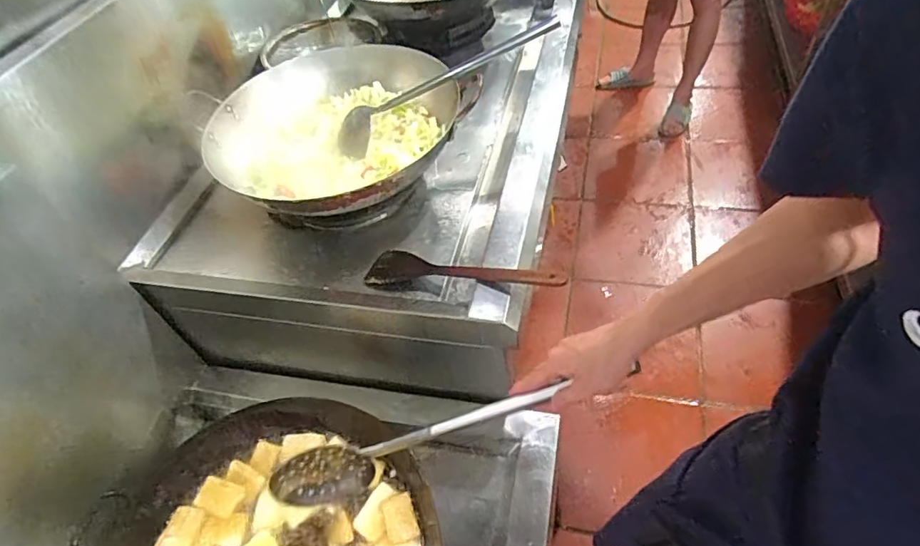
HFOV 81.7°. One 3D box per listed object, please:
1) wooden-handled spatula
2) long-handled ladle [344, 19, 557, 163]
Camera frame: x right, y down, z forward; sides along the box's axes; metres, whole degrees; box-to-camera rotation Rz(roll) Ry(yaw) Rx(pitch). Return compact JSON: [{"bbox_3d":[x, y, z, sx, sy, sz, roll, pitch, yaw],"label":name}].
[{"bbox_3d":[-0.001,0.002,0.878,0.345,0.025,0.076,4,47,30],"label":"wooden-handled spatula"},{"bbox_3d":[-0.026,-0.388,1.082,0.515,0.069,0.076,-29,51,1],"label":"long-handled ladle"}]

